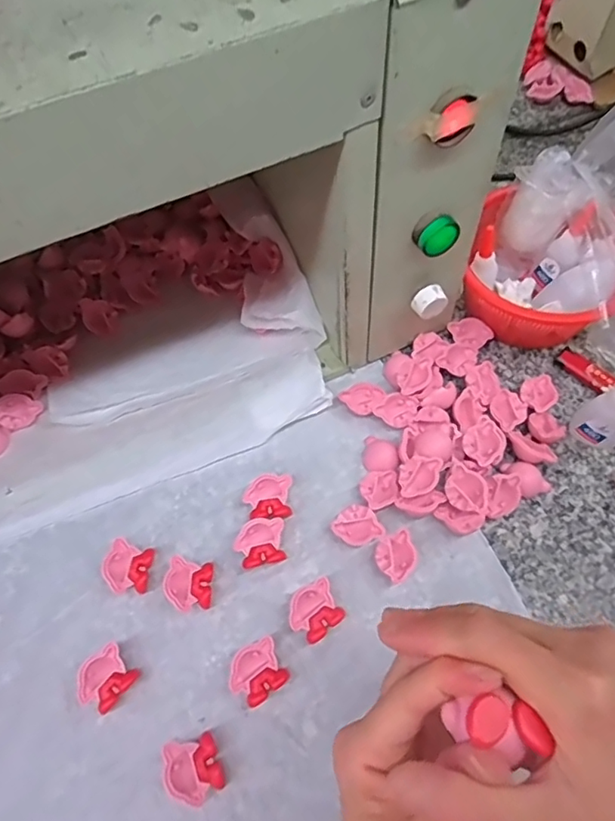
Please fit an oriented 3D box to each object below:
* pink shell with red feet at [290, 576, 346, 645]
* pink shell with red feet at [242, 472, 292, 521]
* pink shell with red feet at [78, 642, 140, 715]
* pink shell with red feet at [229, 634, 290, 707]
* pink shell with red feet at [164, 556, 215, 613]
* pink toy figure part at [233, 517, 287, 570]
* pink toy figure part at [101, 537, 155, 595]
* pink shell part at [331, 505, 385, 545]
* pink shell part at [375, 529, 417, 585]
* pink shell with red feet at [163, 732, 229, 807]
[{"bbox_3d":[0.006,0.140,0.379,0.037,0.014,0.033,-36,66,-15],"label":"pink shell with red feet"},{"bbox_3d":[-0.030,0.068,0.419,0.036,0.018,0.035,-1,62,2],"label":"pink shell with red feet"},{"bbox_3d":[-0.134,0.179,0.364,0.031,0.015,0.035,35,69,19],"label":"pink shell with red feet"},{"bbox_3d":[-0.033,0.174,0.361,0.035,0.014,0.033,-27,64,-11],"label":"pink shell with red feet"},{"bbox_3d":[-0.084,0.125,0.390,0.032,0.016,0.034,1,62,3],"label":"pink shell with red feet"},{"bbox_3d":[-0.034,0.098,0.402,0.037,0.015,0.034,-15,63,-5],"label":"pink toy figure part"},{"bbox_3d":[-0.131,0.115,0.398,0.031,0.016,0.035,8,63,6],"label":"pink toy figure part"},{"bbox_3d":[0.037,0.087,0.403,0.030,0.017,0.030,-30,65,-13],"label":"pink shell part"},{"bbox_3d":[0.065,0.106,0.392,0.030,0.014,0.029,-30,65,-13],"label":"pink shell part"},{"bbox_3d":[-0.070,0.221,0.336,0.031,0.018,0.035,-23,64,-9],"label":"pink shell with red feet"}]

